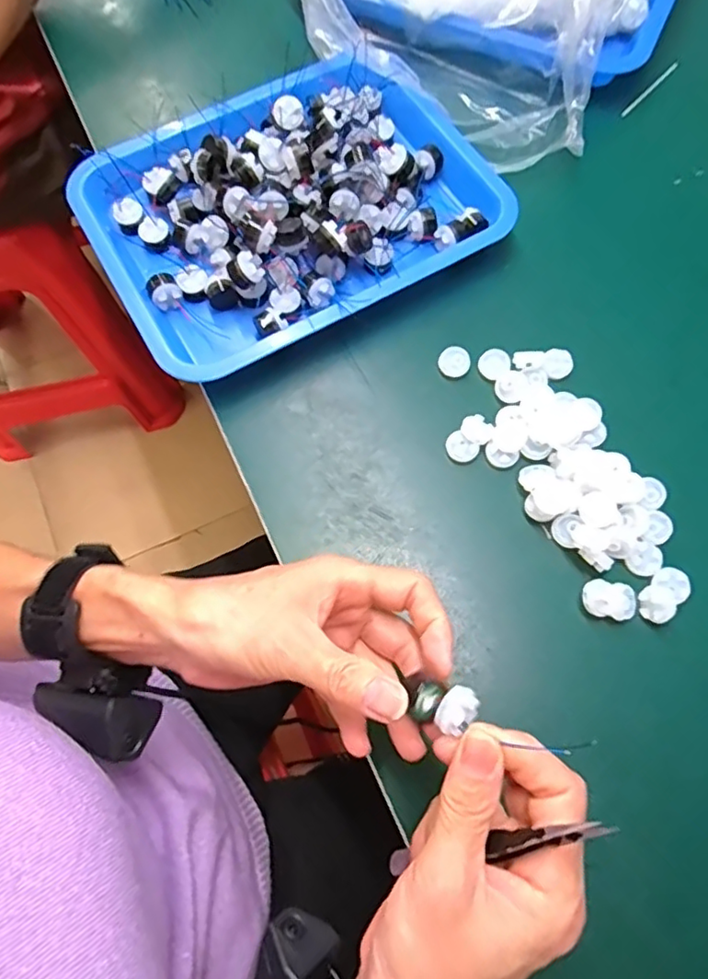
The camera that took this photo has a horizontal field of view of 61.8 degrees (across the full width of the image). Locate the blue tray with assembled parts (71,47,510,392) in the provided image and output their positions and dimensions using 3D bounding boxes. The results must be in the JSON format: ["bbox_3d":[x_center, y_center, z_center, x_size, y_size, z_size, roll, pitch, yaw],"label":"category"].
[{"bbox_3d":[-0.045,-0.211,0.433,0.283,0.049,0.218,-29,72,-9],"label":"blue tray with assembled parts"}]

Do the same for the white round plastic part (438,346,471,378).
[{"bbox_3d":[0.069,-0.088,0.408,0.022,0.006,0.022,13,98,4],"label":"white round plastic part"}]

